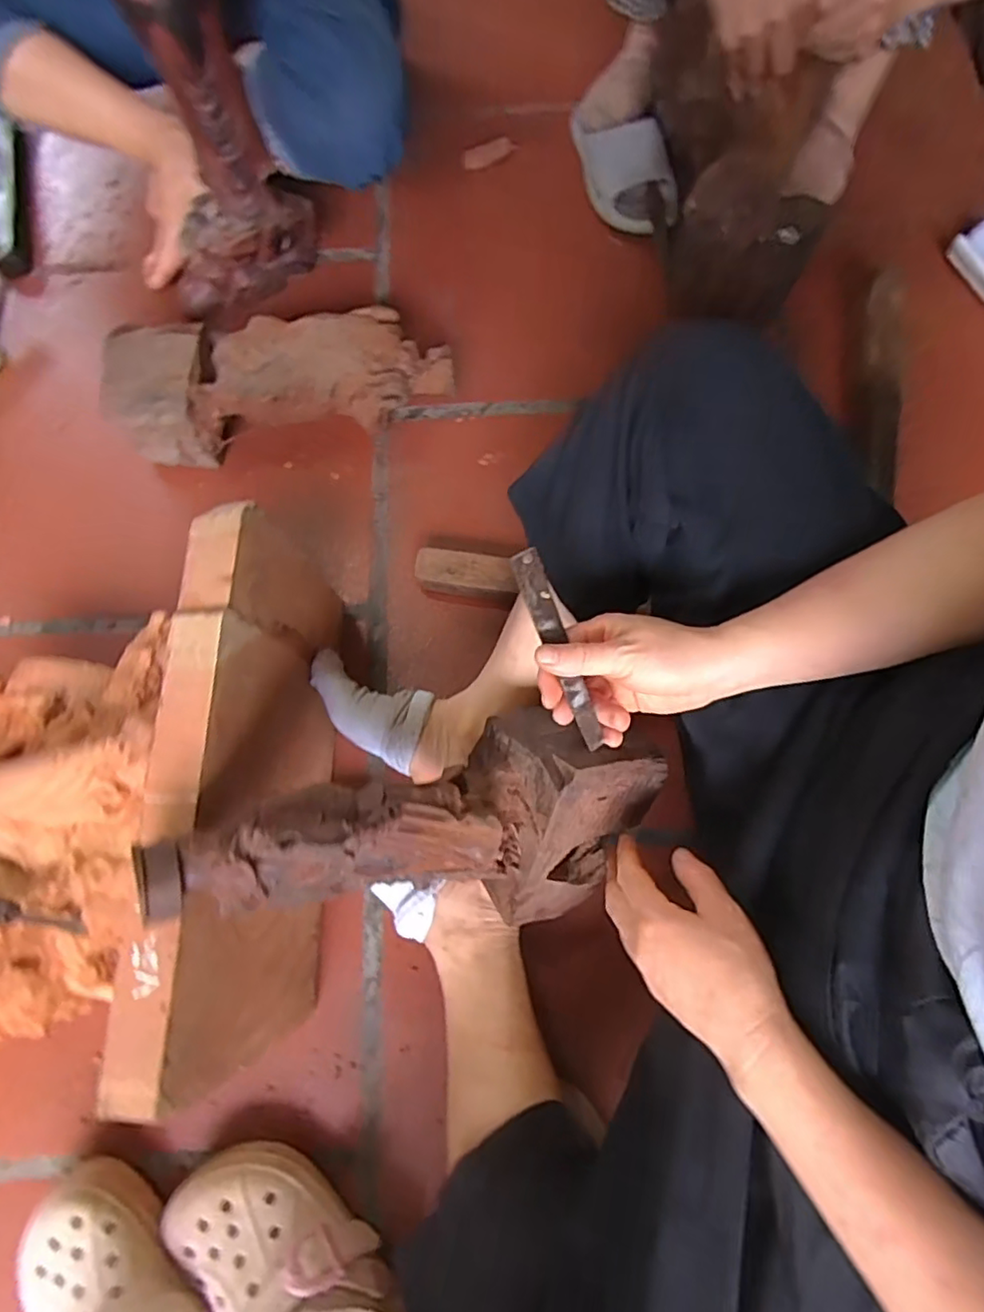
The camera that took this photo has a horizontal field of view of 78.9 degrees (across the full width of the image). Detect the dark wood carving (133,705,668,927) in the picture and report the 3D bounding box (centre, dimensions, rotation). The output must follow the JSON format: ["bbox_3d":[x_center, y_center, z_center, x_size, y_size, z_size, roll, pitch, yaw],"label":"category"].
[{"bbox_3d":[-0.042,0.120,0.426,0.329,0.125,0.160,1,72,-26],"label":"dark wood carving"}]

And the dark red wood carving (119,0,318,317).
[{"bbox_3d":[-0.314,-0.565,0.604,0.163,0.408,0.100,0,74,1],"label":"dark red wood carving"}]

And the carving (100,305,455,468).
[{"bbox_3d":[-0.241,-0.318,0.706,0.381,0.099,0.142,-7,73,-1],"label":"carving"}]

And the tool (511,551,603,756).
[{"bbox_3d":[0.046,-0.006,0.409,0.020,0.006,0.142,-20,84,-5],"label":"tool"}]

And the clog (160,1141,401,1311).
[{"bbox_3d":[-0.148,0.501,0.471,0.246,0.090,0.106,39,78,11],"label":"clog"}]

